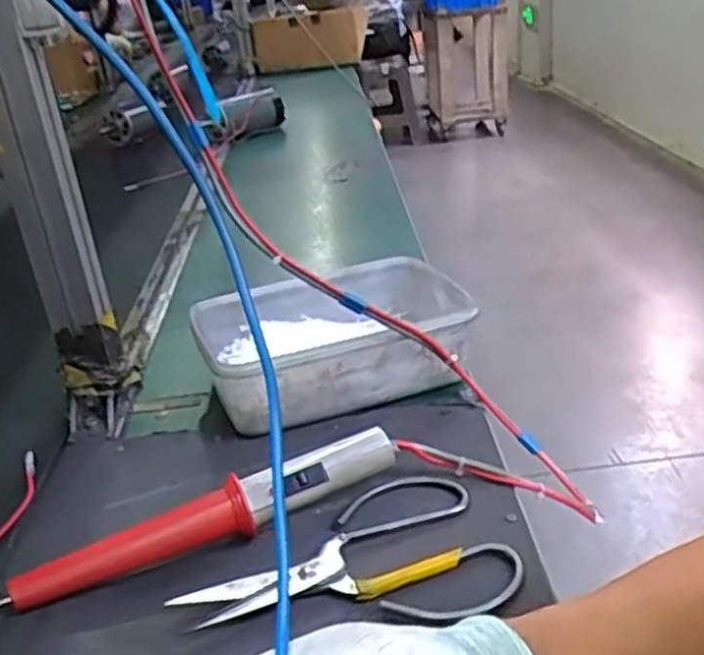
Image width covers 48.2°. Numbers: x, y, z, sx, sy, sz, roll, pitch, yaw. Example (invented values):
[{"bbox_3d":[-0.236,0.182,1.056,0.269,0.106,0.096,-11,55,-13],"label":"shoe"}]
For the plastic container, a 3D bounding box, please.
[{"bbox_3d":[-0.016,0.009,0.672,0.218,0.067,0.160,-14,27,-13],"label":"plastic container"}]

